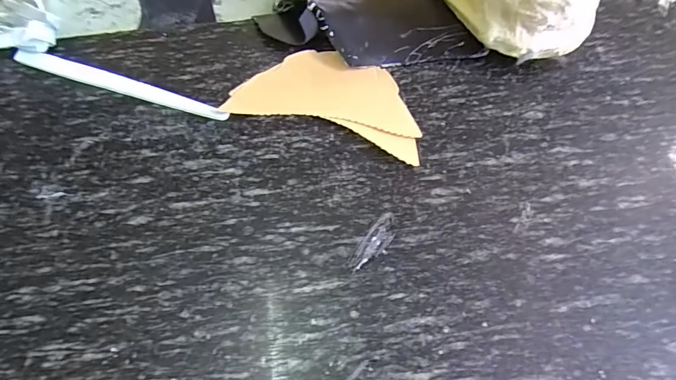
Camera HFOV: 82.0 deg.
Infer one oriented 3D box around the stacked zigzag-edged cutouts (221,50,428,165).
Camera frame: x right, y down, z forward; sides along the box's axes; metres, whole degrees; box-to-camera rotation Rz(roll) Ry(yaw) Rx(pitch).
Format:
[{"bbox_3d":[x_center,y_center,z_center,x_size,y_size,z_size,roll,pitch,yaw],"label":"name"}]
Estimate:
[{"bbox_3d":[-0.004,-0.063,0.263,0.129,0.008,0.065,18,68,10],"label":"stacked zigzag-edged cutouts"}]

